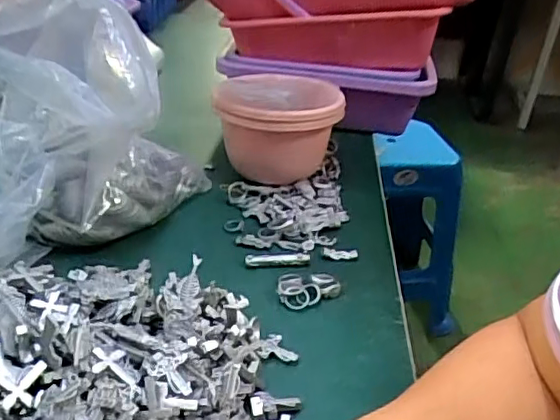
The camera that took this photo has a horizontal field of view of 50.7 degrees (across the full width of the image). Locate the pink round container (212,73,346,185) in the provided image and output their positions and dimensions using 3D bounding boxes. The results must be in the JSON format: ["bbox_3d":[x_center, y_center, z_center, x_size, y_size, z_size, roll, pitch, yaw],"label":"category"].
[{"bbox_3d":[0.000,-0.084,0.650,0.126,0.104,0.111,9,31,7],"label":"pink round container"}]

